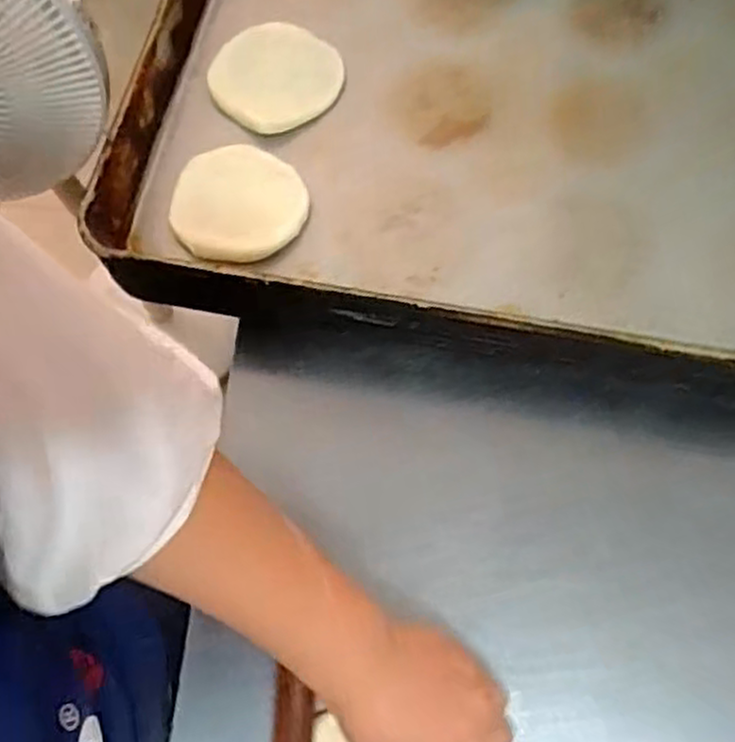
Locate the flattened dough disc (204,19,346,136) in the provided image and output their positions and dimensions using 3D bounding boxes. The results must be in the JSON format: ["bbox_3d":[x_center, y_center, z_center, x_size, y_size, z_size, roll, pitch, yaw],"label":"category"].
[{"bbox_3d":[-0.080,-0.251,0.625,0.099,0.014,0.101,-1,69,2],"label":"flattened dough disc"}]

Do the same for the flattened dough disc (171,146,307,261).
[{"bbox_3d":[-0.098,-0.130,0.573,0.101,0.009,0.102,-1,69,2],"label":"flattened dough disc"}]

